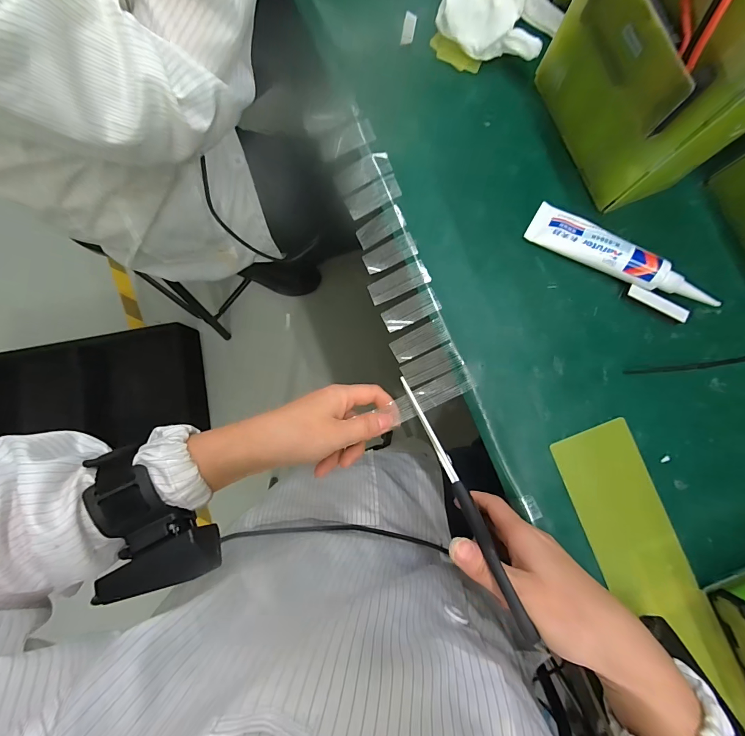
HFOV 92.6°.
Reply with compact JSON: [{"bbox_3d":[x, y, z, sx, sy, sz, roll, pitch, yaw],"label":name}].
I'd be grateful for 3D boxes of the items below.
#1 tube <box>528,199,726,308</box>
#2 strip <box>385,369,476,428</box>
[{"bbox_3d":[0.199,-0.087,0.288,0.149,0.022,0.032,34,87,4],"label":"tube"},{"bbox_3d":[0.051,0.022,0.299,0.065,0.007,0.021,-28,85,12],"label":"strip"}]

